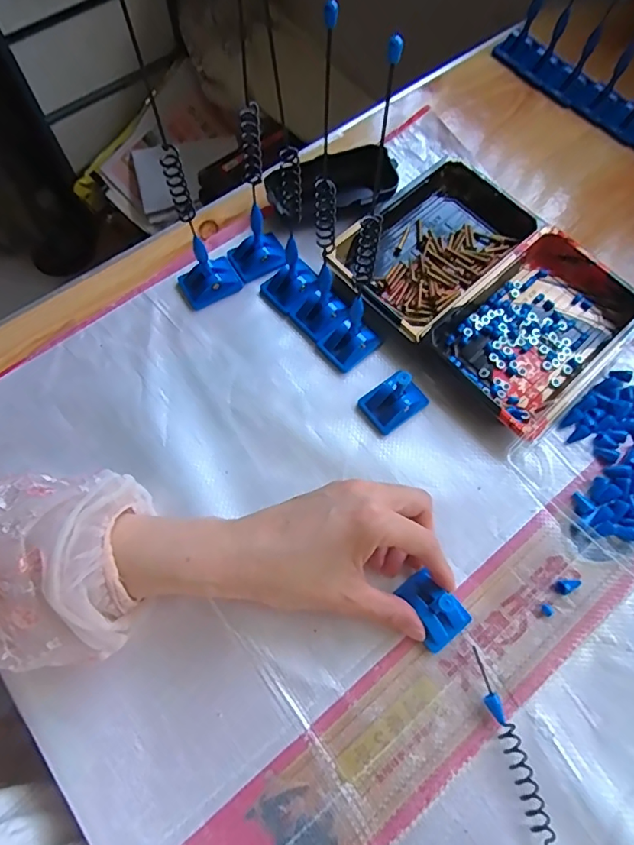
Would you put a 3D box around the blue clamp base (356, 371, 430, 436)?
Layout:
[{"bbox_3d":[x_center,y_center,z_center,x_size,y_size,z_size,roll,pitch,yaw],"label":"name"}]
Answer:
[{"bbox_3d":[0.057,-0.021,0.369,0.042,0.043,0.033,-34,73,-13],"label":"blue clamp base"}]

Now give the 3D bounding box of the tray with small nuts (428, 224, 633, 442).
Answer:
[{"bbox_3d":[0.168,-0.073,0.396,0.163,0.025,0.103,-43,75,-16],"label":"tray with small nuts"}]

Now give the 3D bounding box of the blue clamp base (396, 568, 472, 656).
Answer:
[{"bbox_3d":[0.073,0.119,0.326,0.033,0.016,0.045,-41,75,-15],"label":"blue clamp base"}]

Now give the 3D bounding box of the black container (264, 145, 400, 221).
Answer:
[{"bbox_3d":[0.013,-0.201,0.437,0.108,0.029,0.045,-14,69,-7],"label":"black container"}]

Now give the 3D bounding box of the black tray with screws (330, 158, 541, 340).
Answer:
[{"bbox_3d":[0.094,-0.146,0.424,0.158,0.023,0.109,-42,75,-16],"label":"black tray with screws"}]

